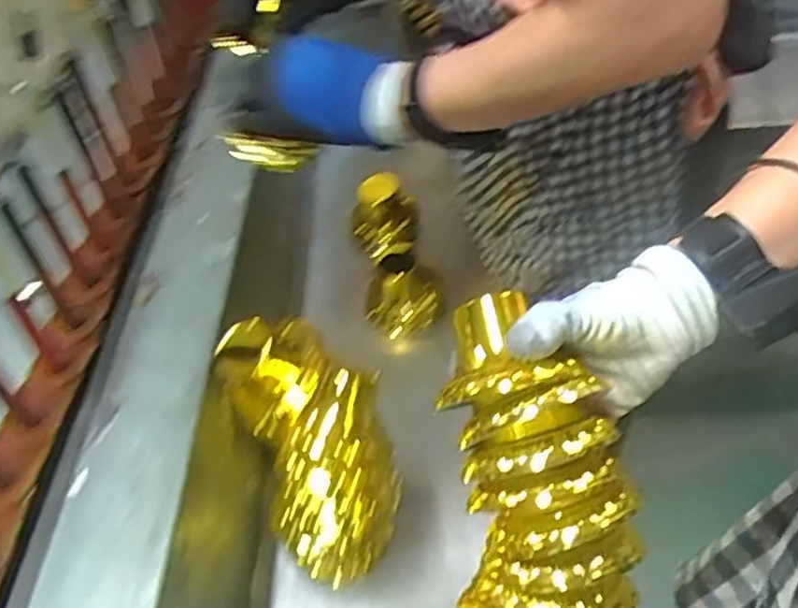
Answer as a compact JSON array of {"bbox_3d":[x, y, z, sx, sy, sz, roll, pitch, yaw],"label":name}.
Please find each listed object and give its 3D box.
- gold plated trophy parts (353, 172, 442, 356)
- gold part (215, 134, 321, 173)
[{"bbox_3d":[-0.009,-0.066,0.864,0.083,0.100,0.221,-9,47,-3],"label":"gold plated trophy parts"},{"bbox_3d":[-0.123,-0.145,0.640,0.093,0.039,0.018,4,42,-25],"label":"gold part"}]

